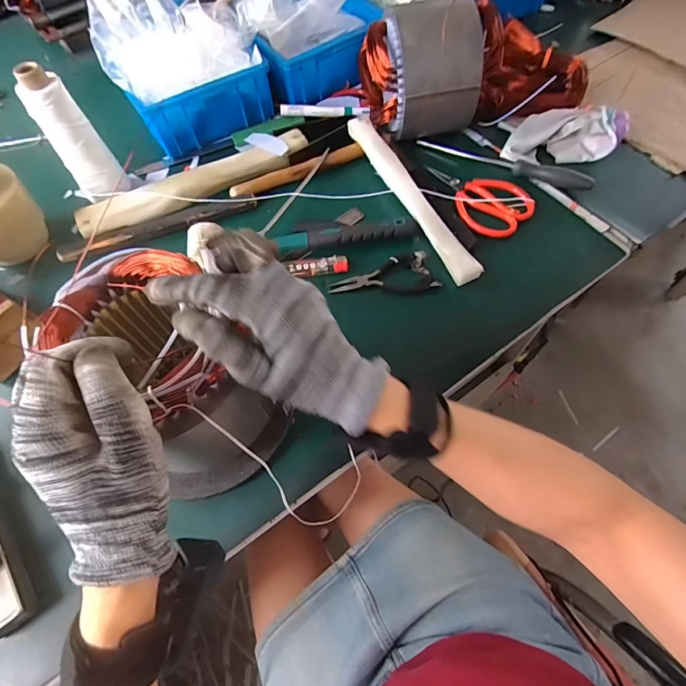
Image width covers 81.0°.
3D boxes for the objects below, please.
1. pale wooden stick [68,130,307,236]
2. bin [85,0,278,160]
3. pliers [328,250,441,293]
[{"bbox_3d":[-0.203,-0.225,0.569,0.329,0.029,0.054,-26,64,-10],"label":"pale wooden stick"},{"bbox_3d":[-0.244,-0.424,0.592,0.206,0.166,0.181,-30,65,-12],"label":"bin"},{"bbox_3d":[0.049,-0.076,0.494,0.125,0.011,0.057,-16,63,-5],"label":"pliers"}]

